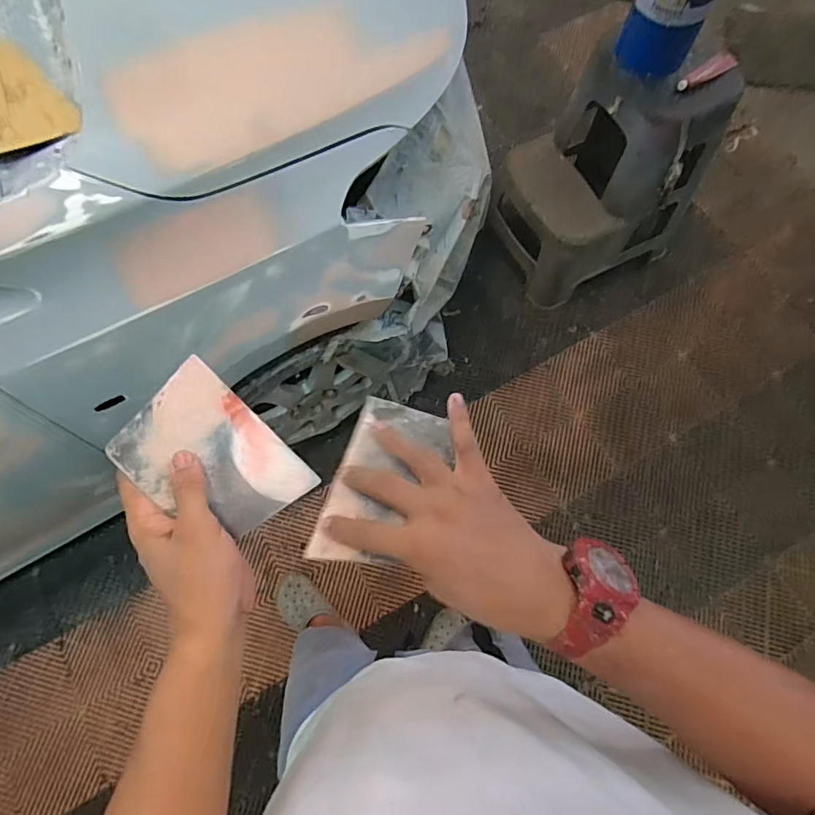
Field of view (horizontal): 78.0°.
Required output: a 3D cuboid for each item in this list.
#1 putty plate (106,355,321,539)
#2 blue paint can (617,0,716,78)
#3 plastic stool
[{"bbox_3d":[-0.154,0.040,0.399,0.139,0.007,0.096,42,69,3],"label":"putty plate"},{"bbox_3d":[0.567,-0.868,1.081,0.154,0.215,0.163,0,72,0],"label":"blue paint can"},{"bbox_3d":[0.560,-0.681,1.430,0.493,0.573,0.410,-26,74,-8],"label":"plastic stool"}]

